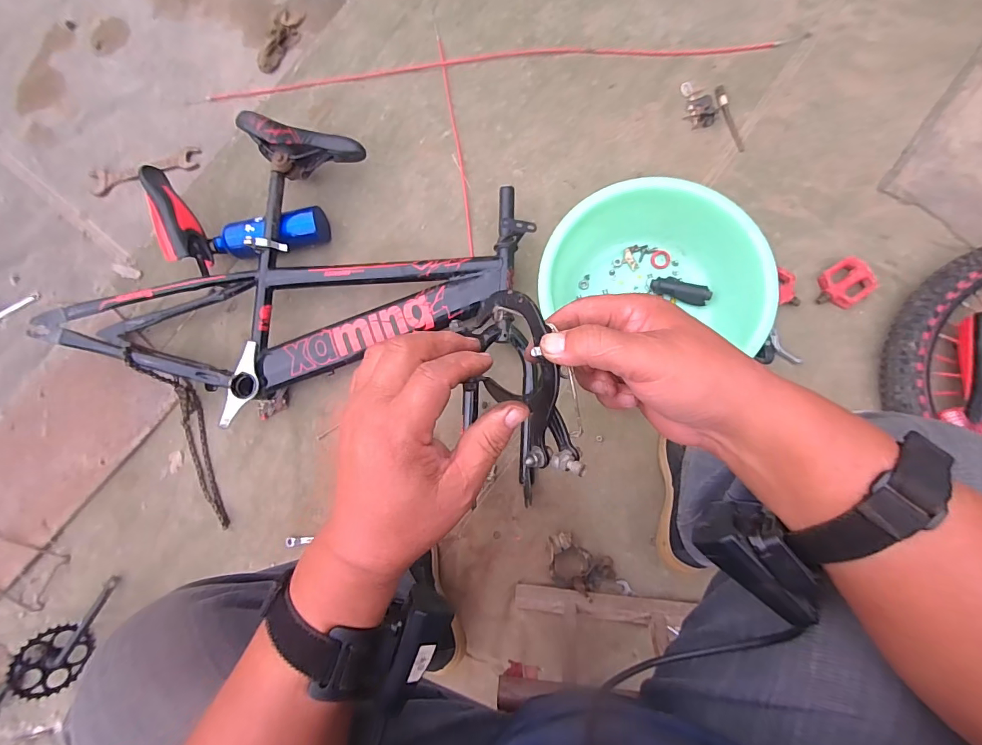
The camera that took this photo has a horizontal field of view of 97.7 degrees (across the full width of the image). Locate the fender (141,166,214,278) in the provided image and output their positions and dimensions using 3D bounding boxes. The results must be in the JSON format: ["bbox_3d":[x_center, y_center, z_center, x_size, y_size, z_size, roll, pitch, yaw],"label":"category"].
[{"bbox_3d":[-0.595,-0.286,0.810,0.065,0.054,0.249,-29,80,0],"label":"fender"}]

